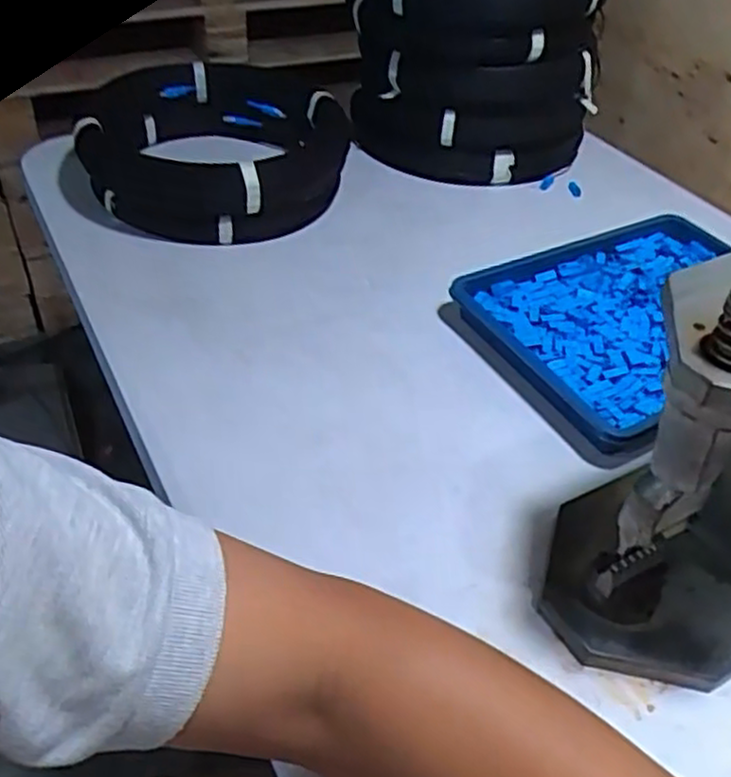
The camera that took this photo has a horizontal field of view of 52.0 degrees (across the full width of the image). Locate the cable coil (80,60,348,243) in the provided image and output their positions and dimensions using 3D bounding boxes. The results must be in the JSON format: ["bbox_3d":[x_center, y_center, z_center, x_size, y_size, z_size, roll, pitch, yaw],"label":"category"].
[{"bbox_3d":[-0.170,-0.268,0.858,0.274,0.121,0.238,7,42,3],"label":"cable coil"}]

